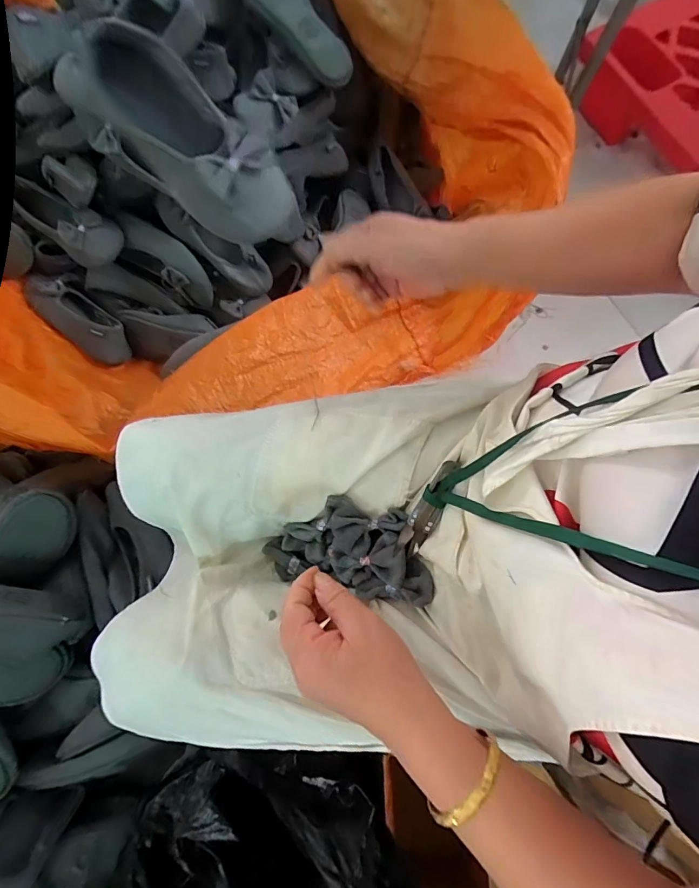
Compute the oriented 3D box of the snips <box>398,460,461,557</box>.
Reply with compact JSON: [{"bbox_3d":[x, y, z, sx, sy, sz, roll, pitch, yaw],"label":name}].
[{"bbox_3d":[0.073,0.059,0.396,0.025,0.007,0.093,24,97,4],"label":"snips"}]

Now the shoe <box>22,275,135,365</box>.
[{"bbox_3d":[-0.515,-0.242,0.816,0.230,0.063,0.093,43,80,8],"label":"shoe"}]

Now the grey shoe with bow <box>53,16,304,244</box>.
[{"bbox_3d":[-0.154,-0.295,0.423,0.242,0.056,0.096,42,80,-7],"label":"grey shoe with bow"}]

